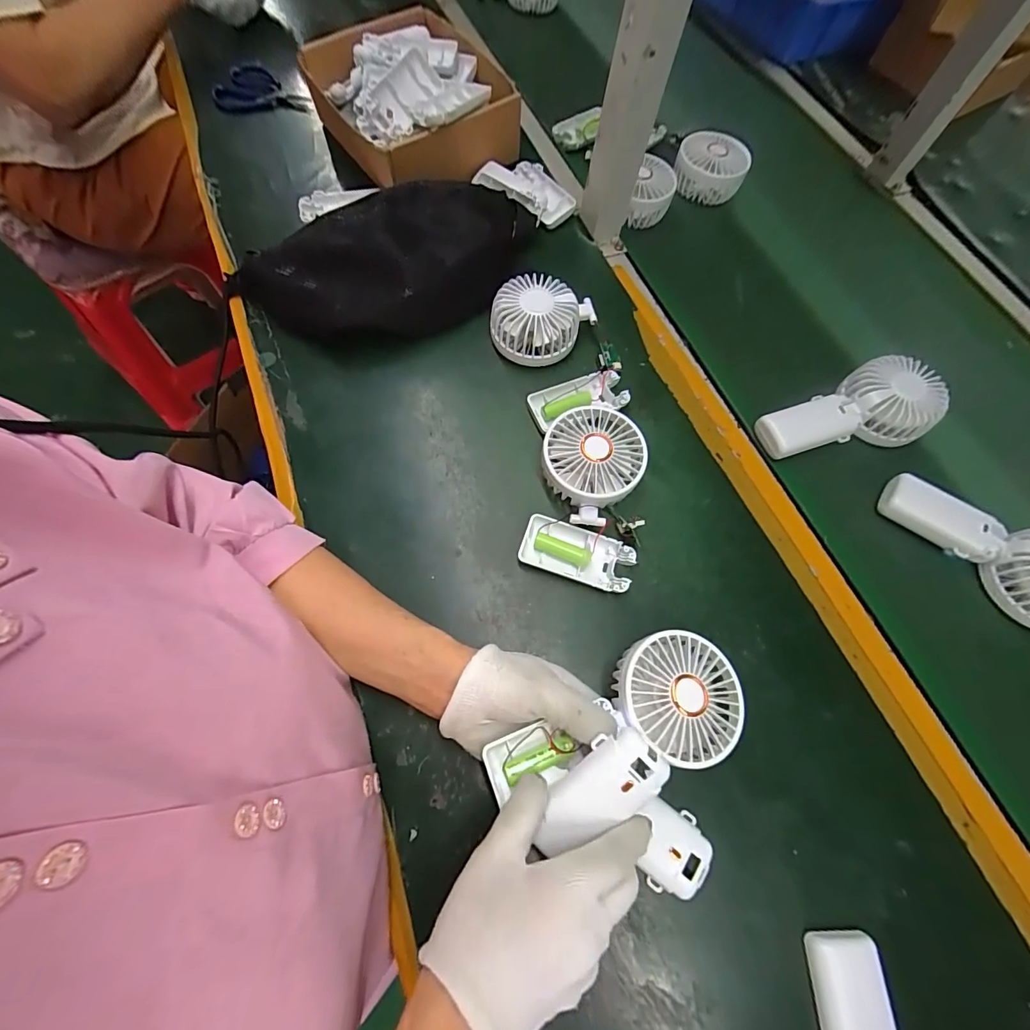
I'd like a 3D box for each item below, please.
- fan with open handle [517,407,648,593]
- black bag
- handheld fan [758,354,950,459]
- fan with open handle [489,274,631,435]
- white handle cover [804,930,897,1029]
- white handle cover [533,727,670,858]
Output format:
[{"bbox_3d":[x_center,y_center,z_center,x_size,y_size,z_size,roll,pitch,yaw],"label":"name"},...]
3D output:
[{"bbox_3d":[0.064,-0.019,0.387,0.091,0.044,0.149,13,69,3],"label":"fan with open handle"},{"bbox_3d":[-0.124,-0.254,0.451,0.318,0.078,0.143,-17,70,-9],"label":"black bag"},{"bbox_3d":[0.329,-0.102,0.437,0.171,0.035,0.081,-16,70,-9],"label":"handheld fan"},{"bbox_3d":[0.045,-0.163,0.439,0.105,0.046,0.158,-23,71,-11],"label":"fan with open handle"},{"bbox_3d":[0.216,0.323,0.281,0.047,0.014,0.092,0,69,-2],"label":"white handle cover"},{"bbox_3d":[0.051,0.172,0.276,0.088,0.016,0.041,-36,74,-4],"label":"white handle cover"}]

